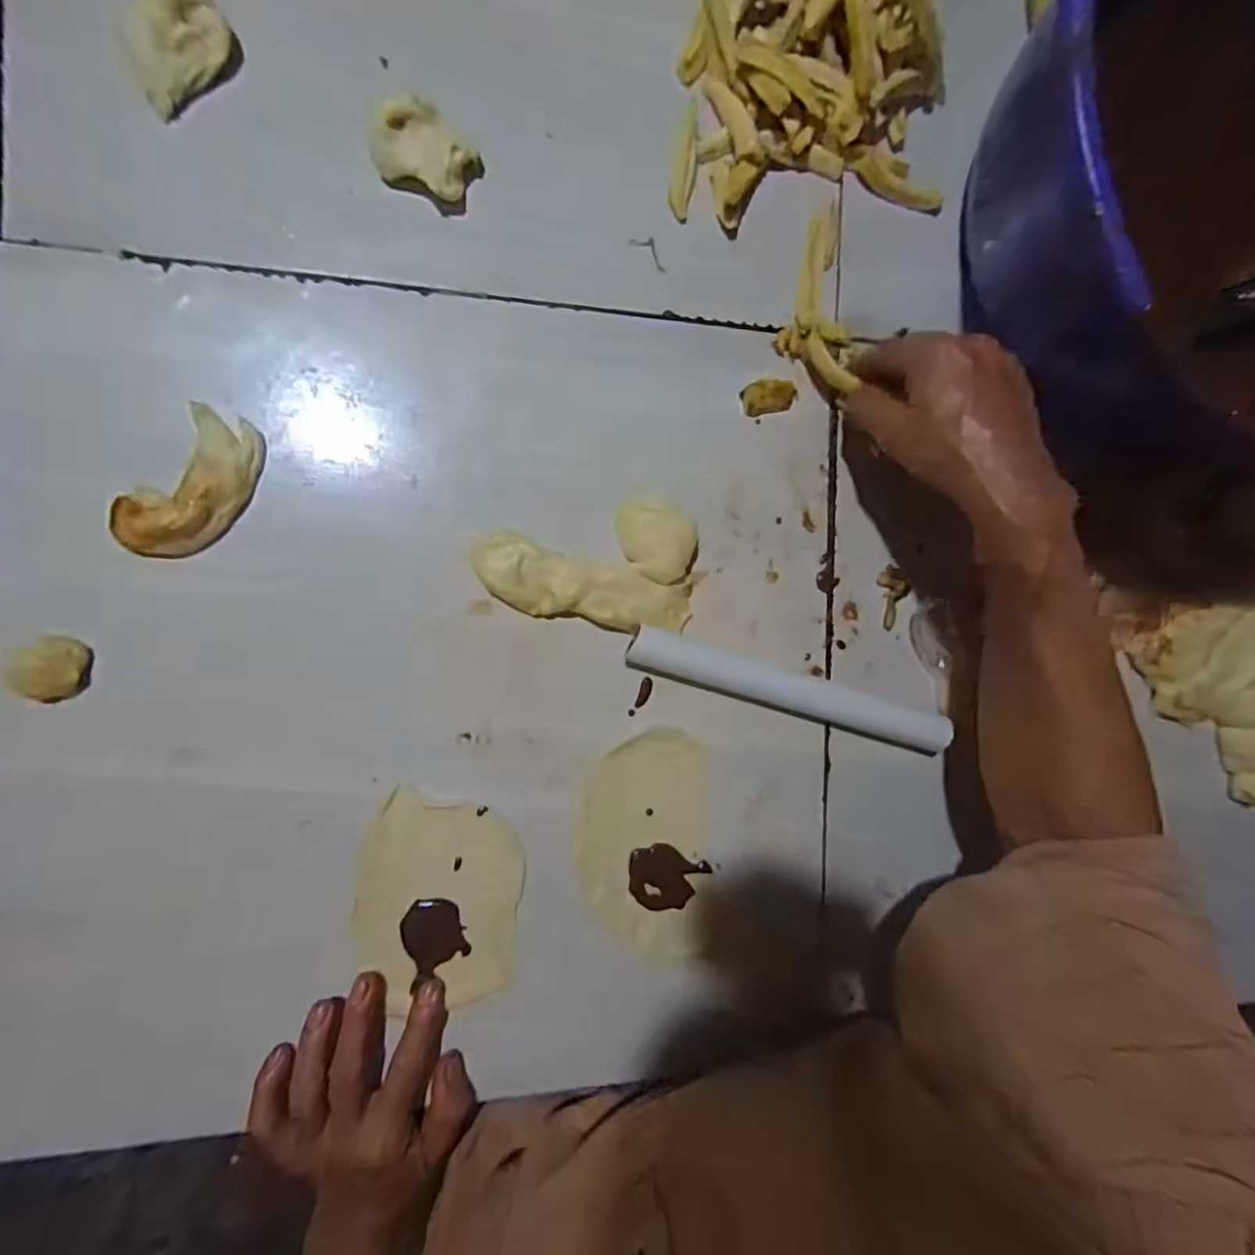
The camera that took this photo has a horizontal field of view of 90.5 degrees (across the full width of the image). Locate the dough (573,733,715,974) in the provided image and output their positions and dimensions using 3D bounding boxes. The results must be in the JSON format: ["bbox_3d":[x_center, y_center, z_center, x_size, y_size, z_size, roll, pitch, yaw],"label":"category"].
[{"bbox_3d":[0.011,0.141,0.402,0.084,0.006,0.144,1,86,-9],"label":"dough"}]

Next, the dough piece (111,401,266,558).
[{"bbox_3d":[-0.239,-0.078,0.341,0.047,0.024,0.086,30,86,-11],"label":"dough piece"}]

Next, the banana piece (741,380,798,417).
[{"bbox_3d":[0.094,-0.152,0.412,0.032,0.016,0.020,-9,93,-11],"label":"banana piece"}]

